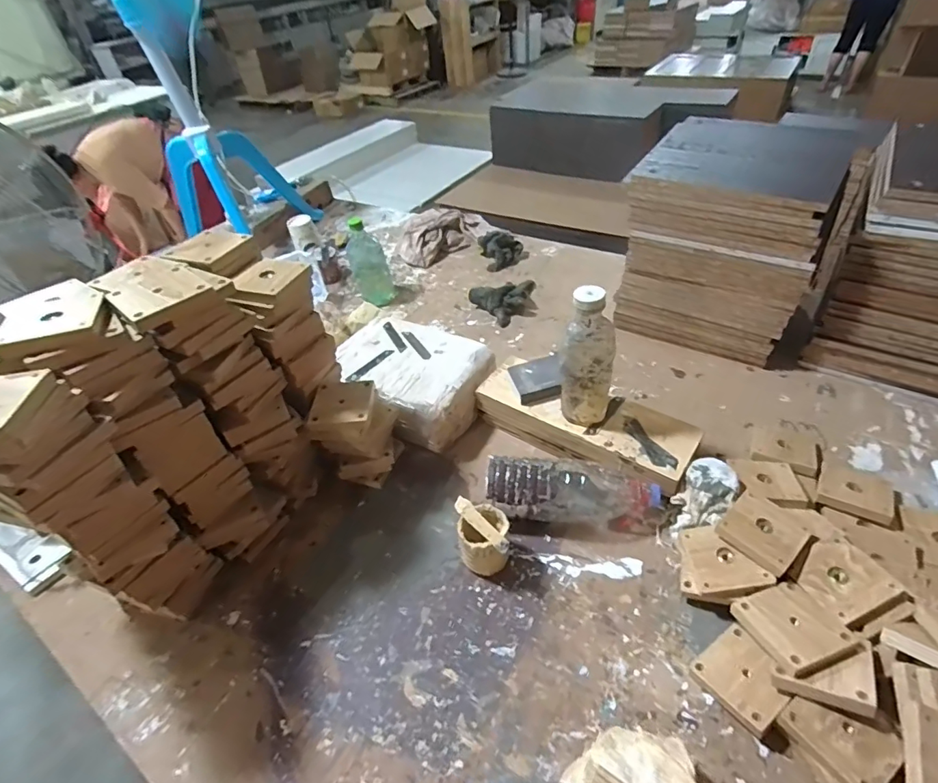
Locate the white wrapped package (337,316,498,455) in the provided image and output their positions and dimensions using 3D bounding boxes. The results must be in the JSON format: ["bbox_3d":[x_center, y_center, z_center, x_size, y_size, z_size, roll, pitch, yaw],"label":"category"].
[{"bbox_3d":[-0.107,-0.018,0.870,0.266,0.100,0.211,22,51,27],"label":"white wrapped package"}]

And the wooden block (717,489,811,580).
[{"bbox_3d":[0.359,0.168,0.589,0.084,0.014,0.083,-34,49,-25],"label":"wooden block"}]

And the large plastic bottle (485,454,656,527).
[{"bbox_3d":[0.142,0.142,0.681,0.238,0.080,0.074,6,44,-3],"label":"large plastic bottle"}]

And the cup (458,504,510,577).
[{"bbox_3d":[0.020,0.198,0.641,0.065,0.077,0.067,-4,43,4],"label":"cup"}]

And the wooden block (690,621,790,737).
[{"bbox_3d":[0.296,0.304,0.518,0.079,0.012,0.084,-29,30,-17],"label":"wooden block"}]

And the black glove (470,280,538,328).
[{"bbox_3d":[0.089,-0.206,1.071,0.159,0.057,0.115,-16,44,-9],"label":"black glove"}]

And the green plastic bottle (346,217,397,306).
[{"bbox_3d":[-0.227,-0.292,1.094,0.078,0.191,0.063,5,45,12],"label":"green plastic bottle"}]

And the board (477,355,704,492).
[{"bbox_3d":[0.179,0.051,0.776,0.335,0.077,0.123,26,53,30],"label":"board"}]

